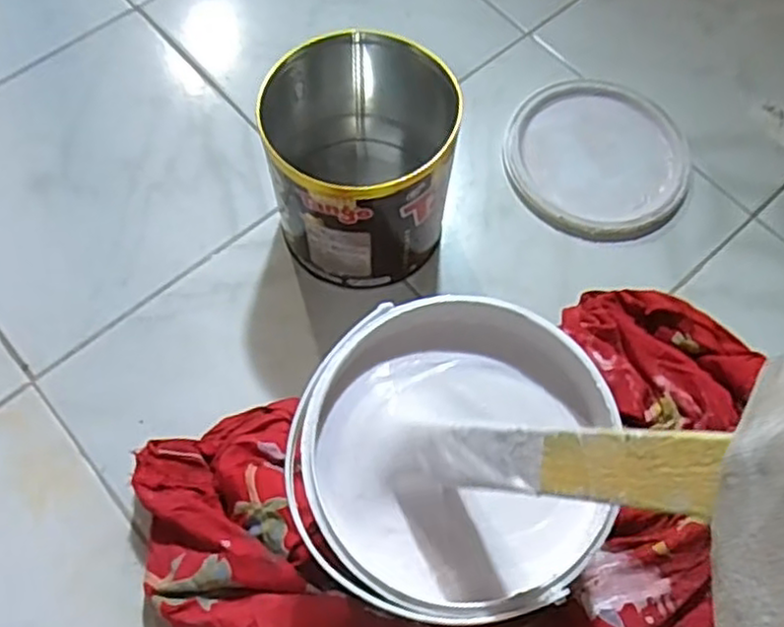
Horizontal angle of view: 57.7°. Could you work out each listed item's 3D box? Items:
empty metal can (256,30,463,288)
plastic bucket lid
[{"bbox_3d":[-0.023,-0.119,0.585,0.144,0.173,0.158,3,64,0],"label":"empty metal can"},{"bbox_3d":[0.200,-0.155,0.693,0.175,0.016,0.176,1,64,-1],"label":"plastic bucket lid"}]

